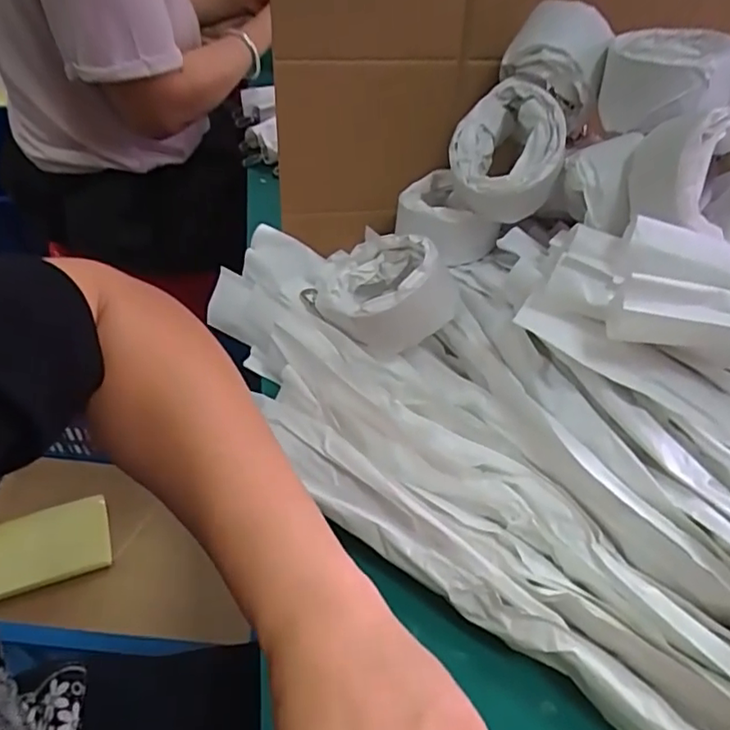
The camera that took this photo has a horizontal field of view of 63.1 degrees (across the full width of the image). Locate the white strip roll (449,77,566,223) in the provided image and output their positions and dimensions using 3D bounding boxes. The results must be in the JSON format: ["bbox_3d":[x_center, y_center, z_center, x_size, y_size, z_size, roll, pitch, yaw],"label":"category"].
[{"bbox_3d":[0.117,-0.174,0.476,0.084,0.055,0.111,10,79,23],"label":"white strip roll"}]

